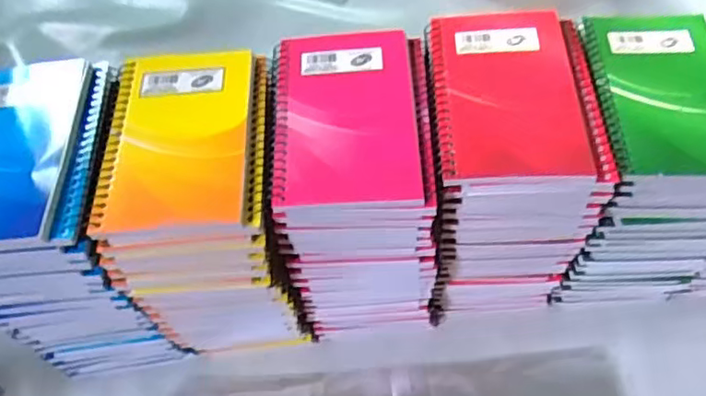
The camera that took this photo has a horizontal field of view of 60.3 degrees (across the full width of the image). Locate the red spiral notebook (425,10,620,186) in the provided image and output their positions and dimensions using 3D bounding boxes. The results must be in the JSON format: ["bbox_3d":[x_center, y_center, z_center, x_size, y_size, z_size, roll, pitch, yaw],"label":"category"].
[{"bbox_3d":[0.096,-0.064,0.361,0.094,0.009,0.127,-3,56,3],"label":"red spiral notebook"}]

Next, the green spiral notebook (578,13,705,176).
[{"bbox_3d":[0.189,-0.068,0.369,0.083,0.007,0.126,-2,58,3],"label":"green spiral notebook"}]

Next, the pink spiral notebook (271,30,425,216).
[{"bbox_3d":[-0.005,-0.050,0.359,0.081,0.009,0.129,-5,56,1],"label":"pink spiral notebook"}]

